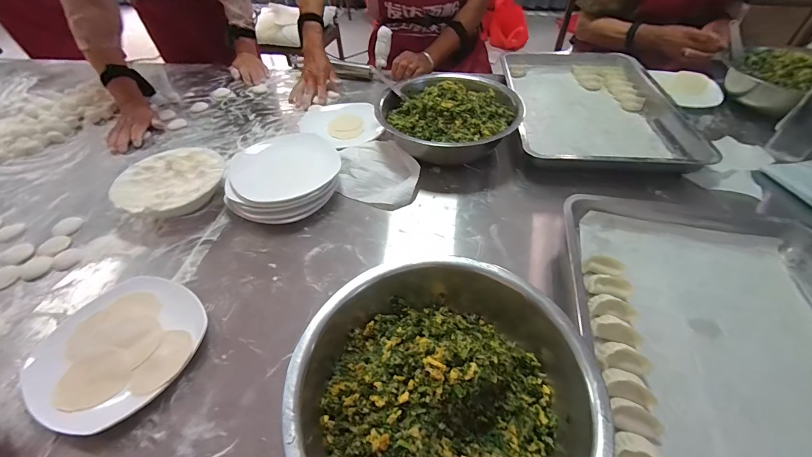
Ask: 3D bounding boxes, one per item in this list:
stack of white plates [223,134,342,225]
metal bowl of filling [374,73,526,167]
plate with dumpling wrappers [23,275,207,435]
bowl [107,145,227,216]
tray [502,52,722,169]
[{"bbox_3d":[-0.215,-0.090,0.620,0.193,0.073,0.171,-18,47,-15],"label":"stack of white plates"},{"bbox_3d":[0.083,-0.224,0.711,0.272,0.116,0.227,22,50,22],"label":"metal bowl of filling"},{"bbox_3d":[-0.353,0.146,0.434,0.188,0.022,0.176,17,48,18],"label":"plate with dumpling wrappers"},{"bbox_3d":[-0.406,-0.073,0.616,0.170,0.063,0.164,-1,45,1],"label":"bowl"},{"bbox_3d":[0.427,-0.311,0.834,0.349,0.048,0.567,3,46,5],"label":"tray"}]

